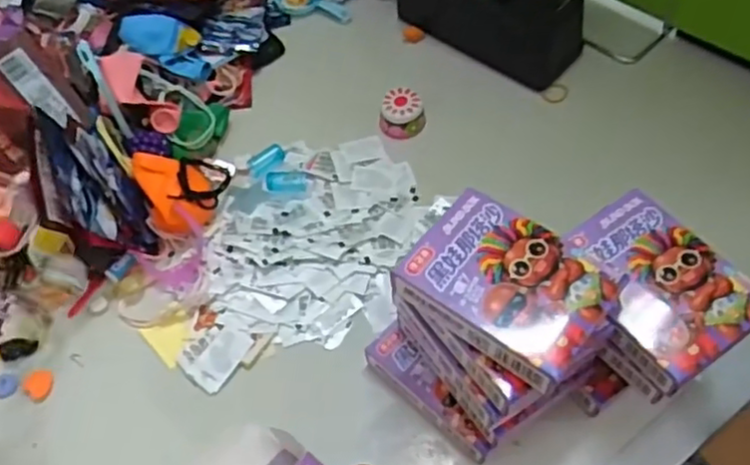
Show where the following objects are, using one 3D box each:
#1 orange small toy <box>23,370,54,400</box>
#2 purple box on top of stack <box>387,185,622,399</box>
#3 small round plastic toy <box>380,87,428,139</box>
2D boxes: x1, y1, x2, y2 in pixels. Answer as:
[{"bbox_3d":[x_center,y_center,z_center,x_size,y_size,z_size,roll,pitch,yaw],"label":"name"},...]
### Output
[{"bbox_3d":[-0.213,0.095,0.433,0.019,0.004,0.018,-2,59,3],"label":"orange small toy"},{"bbox_3d":[0.064,0.024,0.326,0.092,0.017,0.064,34,65,23],"label":"purple box on top of stack"},{"bbox_3d":[0.021,-0.090,0.520,0.034,0.024,0.031,-2,59,3],"label":"small round plastic toy"}]

